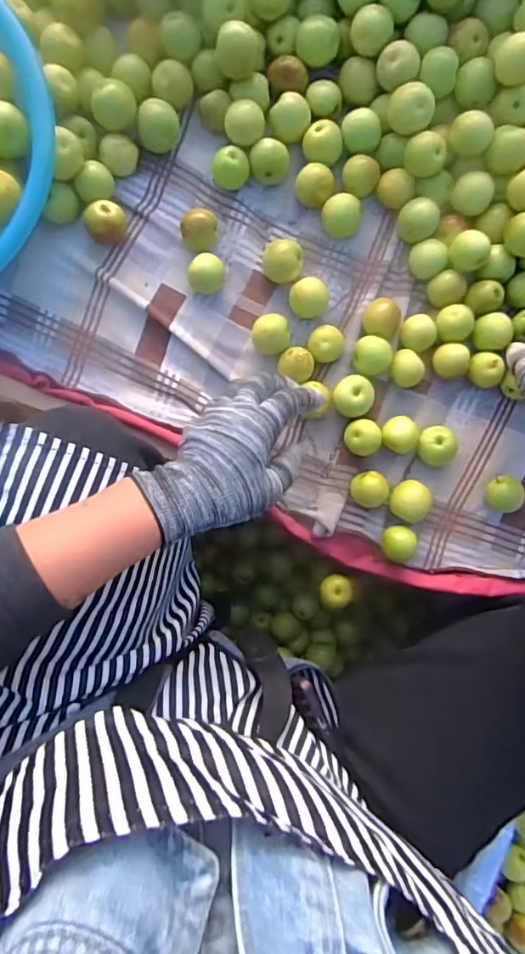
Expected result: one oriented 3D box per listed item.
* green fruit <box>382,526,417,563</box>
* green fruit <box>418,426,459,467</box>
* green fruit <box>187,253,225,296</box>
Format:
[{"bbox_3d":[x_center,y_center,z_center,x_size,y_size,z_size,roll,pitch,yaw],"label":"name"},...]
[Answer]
[{"bbox_3d":[0.117,0.058,0.476,0.025,0.025,0.030,14,91,-4],"label":"green fruit"},{"bbox_3d":[0.153,-0.027,0.474,0.035,0.027,0.033,0,92,-4],"label":"green fruit"},{"bbox_3d":[-0.047,-0.171,0.464,0.030,0.024,0.030,0,92,-4],"label":"green fruit"}]

